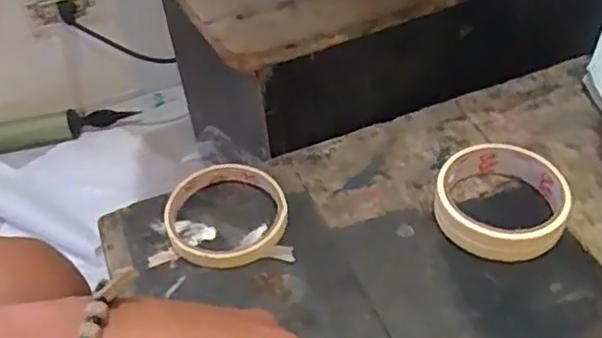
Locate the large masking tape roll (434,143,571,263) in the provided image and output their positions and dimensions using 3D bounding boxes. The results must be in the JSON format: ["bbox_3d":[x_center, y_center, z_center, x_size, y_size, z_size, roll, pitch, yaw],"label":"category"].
[{"bbox_3d":[0.139,0.019,0.437,0.085,0.029,0.088,10,45,13],"label":"large masking tape roll"}]

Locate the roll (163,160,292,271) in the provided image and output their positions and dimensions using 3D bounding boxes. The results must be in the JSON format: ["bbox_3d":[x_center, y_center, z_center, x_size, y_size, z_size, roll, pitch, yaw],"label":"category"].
[{"bbox_3d":[-0.053,0.032,0.446,0.085,0.018,0.085,-1,43,1],"label":"roll"}]

